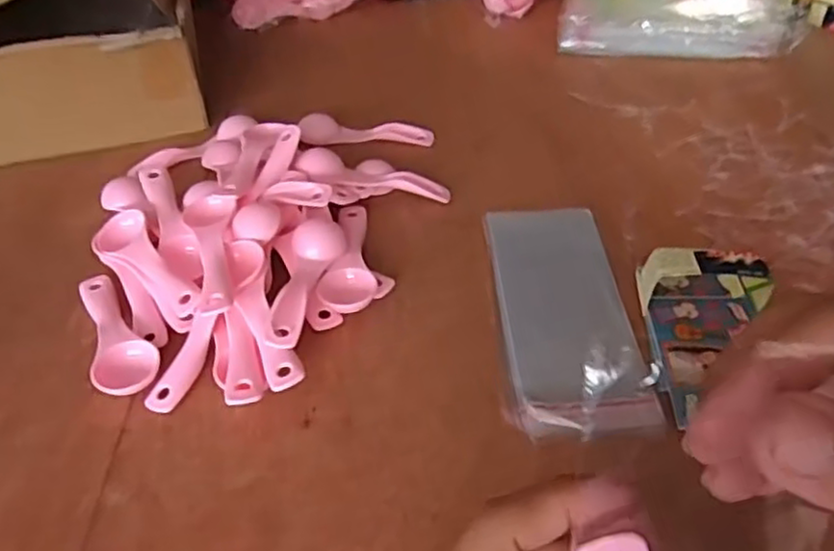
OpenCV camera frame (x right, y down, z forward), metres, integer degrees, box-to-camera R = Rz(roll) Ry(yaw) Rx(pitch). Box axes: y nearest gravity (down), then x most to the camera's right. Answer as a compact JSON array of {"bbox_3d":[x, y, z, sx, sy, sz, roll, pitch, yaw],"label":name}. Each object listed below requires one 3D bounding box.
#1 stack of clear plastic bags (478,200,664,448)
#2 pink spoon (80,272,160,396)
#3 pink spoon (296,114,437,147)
[{"bbox_3d":[0.089,0.017,0.429,0.077,0.008,0.192,-2,43,2],"label":"stack of clear plastic bags"},{"bbox_3d":[-0.184,0.028,0.427,0.034,0.017,0.113,-20,46,-17],"label":"pink spoon"},{"bbox_3d":[-0.042,-0.118,0.583,0.109,0.016,0.037,0,44,4],"label":"pink spoon"}]

